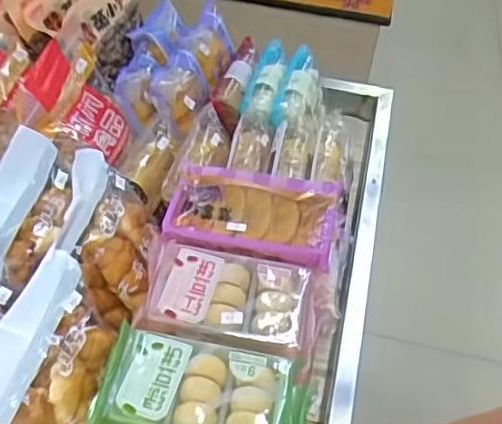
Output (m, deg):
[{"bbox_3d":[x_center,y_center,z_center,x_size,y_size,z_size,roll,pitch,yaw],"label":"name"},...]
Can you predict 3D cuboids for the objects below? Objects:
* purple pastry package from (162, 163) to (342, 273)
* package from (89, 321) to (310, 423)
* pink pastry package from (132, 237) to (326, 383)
[{"bbox_3d":[0.002,-0.005,0.679,0.184,0.029,0.104,12,47,5],"label":"purple pastry package"},{"bbox_3d":[-0.045,0.178,0.573,0.193,0.072,0.097,11,47,5],"label":"package"},{"bbox_3d":[-0.019,0.089,0.628,0.179,0.044,0.108,12,47,6],"label":"pink pastry package"}]

